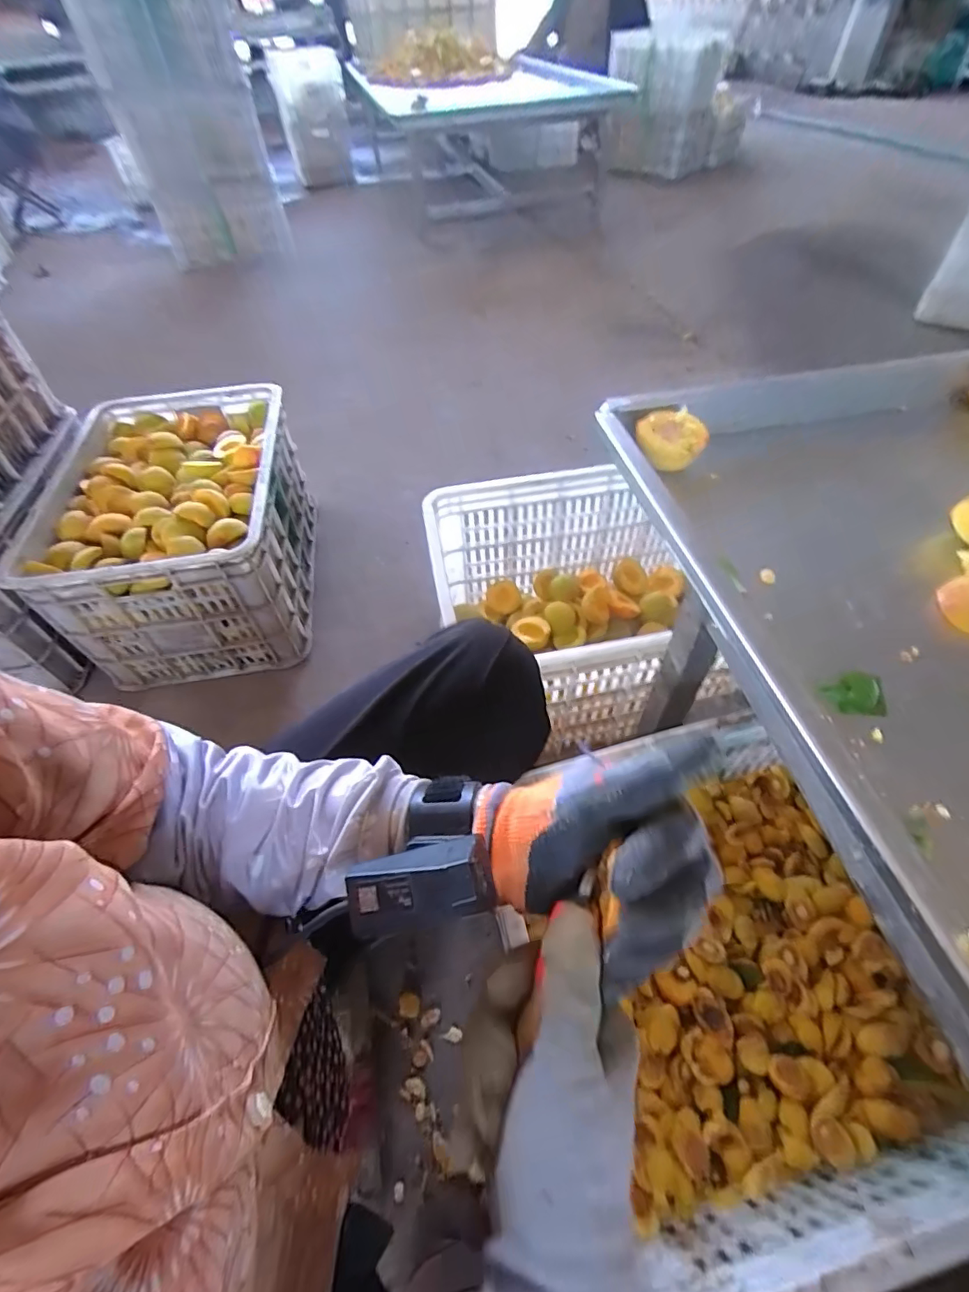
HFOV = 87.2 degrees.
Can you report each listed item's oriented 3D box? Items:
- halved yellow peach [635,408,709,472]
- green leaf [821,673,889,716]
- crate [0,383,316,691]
[{"bbox_3d":[0.209,-0.232,0.572,0.073,0.039,0.062,19,56,15],"label":"halved yellow peach"},{"bbox_3d":[0.287,0.038,0.398,0.047,0.012,0.034,1,53,3],"label":"green leaf"},{"bbox_3d":[-0.517,-0.204,0.915,0.341,0.266,0.464,-8,53,-4],"label":"crate"}]

